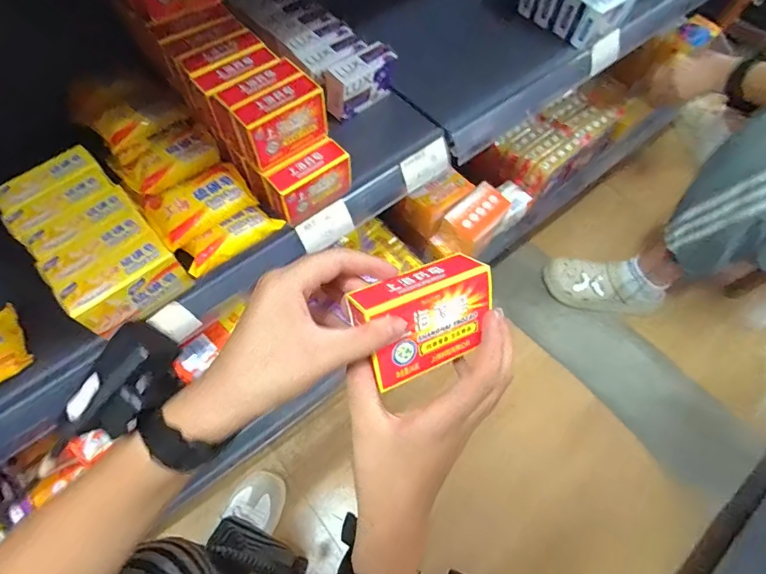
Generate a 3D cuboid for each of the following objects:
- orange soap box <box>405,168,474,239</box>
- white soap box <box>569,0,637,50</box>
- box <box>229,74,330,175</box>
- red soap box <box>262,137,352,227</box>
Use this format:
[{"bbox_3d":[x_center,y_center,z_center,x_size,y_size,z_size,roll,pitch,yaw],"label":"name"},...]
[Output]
[{"bbox_3d":[0.100,-0.158,0.782,0.129,0.043,0.072,-41,69,-20],"label":"orange soap box"},{"bbox_3d":[0.335,-0.409,0.655,0.101,0.058,0.035,-39,69,-19],"label":"white soap box"},{"bbox_3d":[-0.106,-0.173,0.461,0.091,0.067,0.035,-38,69,-19],"label":"box"},{"bbox_3d":[-0.084,-0.121,0.494,0.093,0.059,0.039,-39,69,-19],"label":"red soap box"}]

